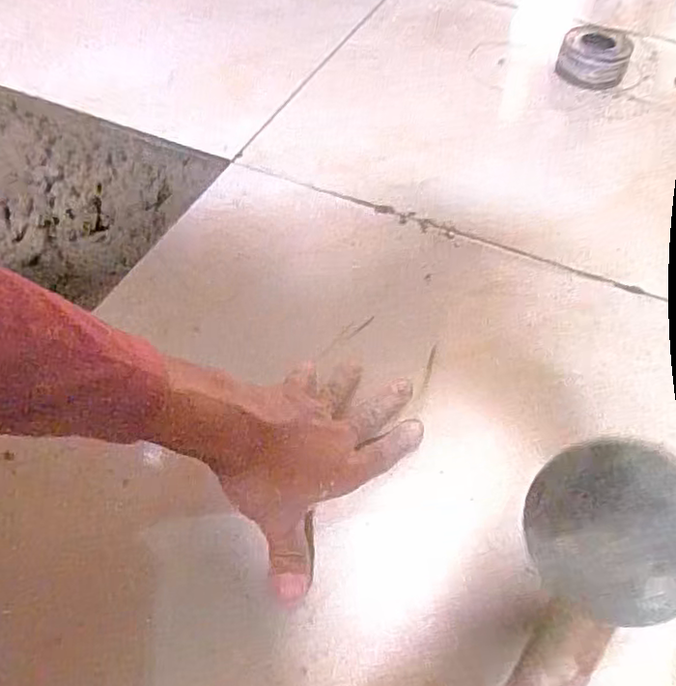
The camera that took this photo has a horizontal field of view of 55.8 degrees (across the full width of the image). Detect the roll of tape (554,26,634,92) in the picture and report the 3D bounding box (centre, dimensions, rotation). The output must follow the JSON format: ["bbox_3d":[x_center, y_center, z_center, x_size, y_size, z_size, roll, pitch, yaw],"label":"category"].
[{"bbox_3d":[0.321,-0.357,0.802,0.083,0.041,0.076,1,52,-1],"label":"roll of tape"}]

